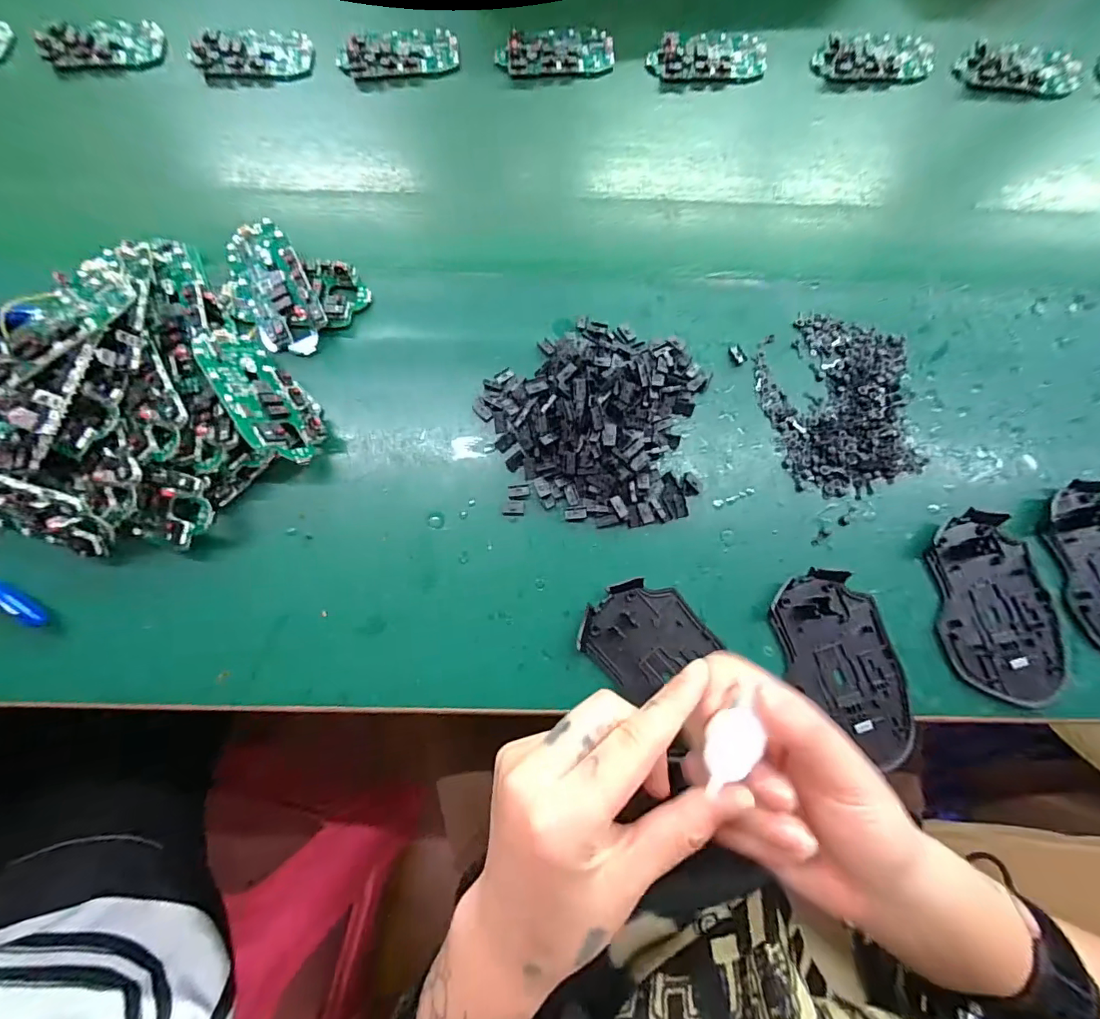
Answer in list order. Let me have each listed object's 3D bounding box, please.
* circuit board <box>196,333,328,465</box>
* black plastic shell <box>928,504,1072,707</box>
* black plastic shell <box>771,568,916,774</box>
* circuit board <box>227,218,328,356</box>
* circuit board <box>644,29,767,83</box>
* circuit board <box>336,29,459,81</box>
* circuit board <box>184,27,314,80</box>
[{"bbox_3d":[-0.182,-0.071,0.311,0.099,0.020,0.052,52,40,6],"label":"circuit board"},{"bbox_3d":[0.280,0.059,0.304,0.074,0.011,0.113,0,76,-1],"label":"black plastic shell"},{"bbox_3d":[0.180,0.093,0.294,0.064,0.012,0.113,-17,77,-5],"label":"black plastic shell"},{"bbox_3d":[-0.188,-0.151,0.339,0.044,0.024,0.096,-27,78,-7],"label":"circuit board"},{"bbox_3d":[0.132,-0.379,0.412,0.097,0.016,0.045,-10,77,-3],"label":"circuit board"},{"bbox_3d":[-0.126,-0.379,0.408,0.097,0.014,0.041,-11,77,-3],"label":"circuit board"},{"bbox_3d":[-0.245,-0.378,0.406,0.093,0.013,0.040,-3,76,-2],"label":"circuit board"}]

